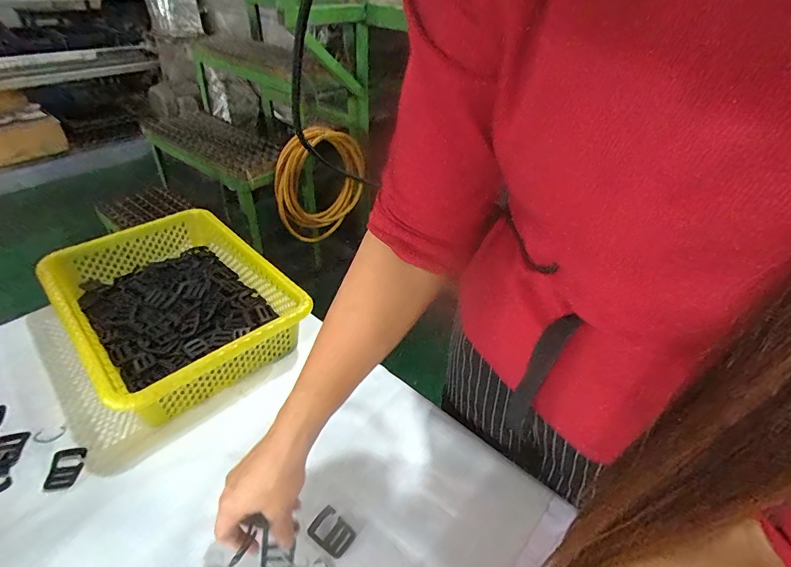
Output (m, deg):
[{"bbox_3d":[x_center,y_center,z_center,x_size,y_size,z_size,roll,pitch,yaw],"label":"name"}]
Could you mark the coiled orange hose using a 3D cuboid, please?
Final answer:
[{"bbox_3d":[-0.274,-0.337,1.480,0.341,0.429,0.100,-29,49,-32],"label":"coiled orange hose"}]

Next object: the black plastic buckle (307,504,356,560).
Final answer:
[{"bbox_3d":[-0.064,0.249,0.416,0.042,0.006,0.033,26,43,26],"label":"black plastic buckle"}]

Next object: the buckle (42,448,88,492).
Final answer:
[{"bbox_3d":[-0.362,0.203,0.453,0.031,0.005,0.046,-6,39,-12],"label":"buckle"}]

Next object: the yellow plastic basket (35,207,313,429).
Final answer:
[{"bbox_3d":[-0.316,0.030,0.603,0.252,0.091,0.348,-29,48,-35],"label":"yellow plastic basket"}]

